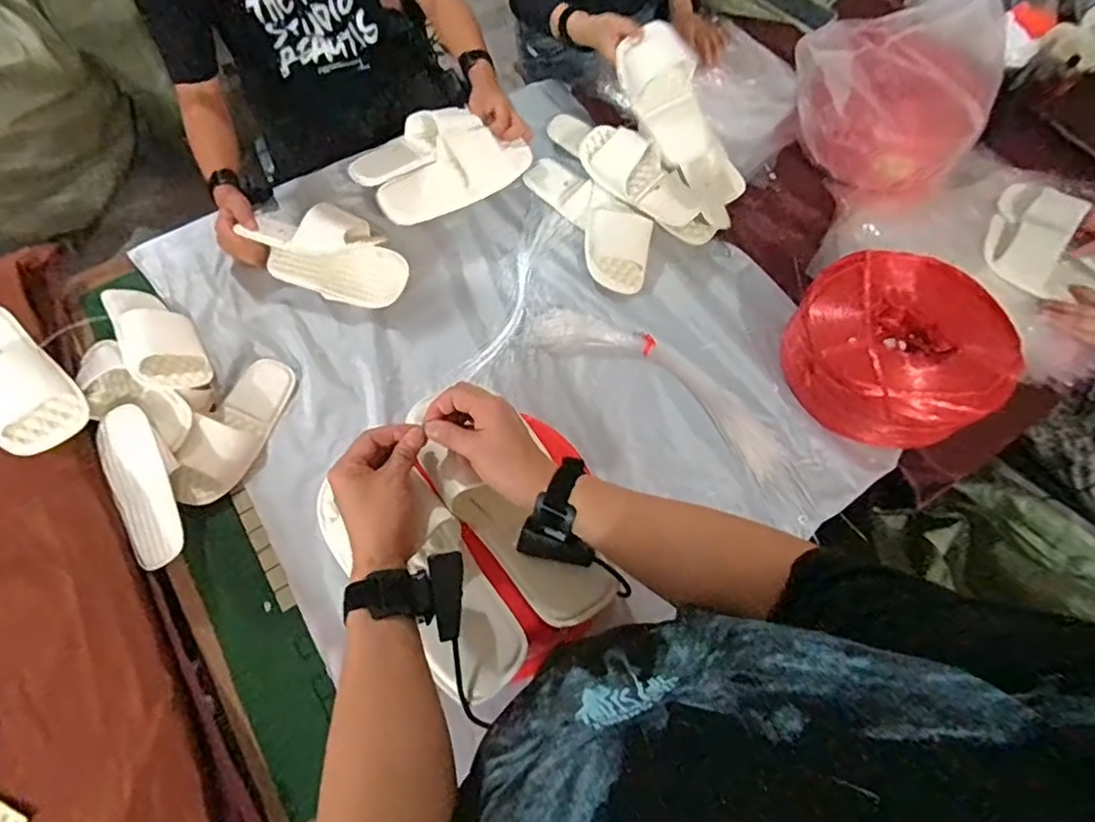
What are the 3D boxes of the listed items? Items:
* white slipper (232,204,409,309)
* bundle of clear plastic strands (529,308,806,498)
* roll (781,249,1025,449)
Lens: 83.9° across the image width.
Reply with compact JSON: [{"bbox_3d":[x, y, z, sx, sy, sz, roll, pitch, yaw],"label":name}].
[{"bbox_3d":[-0.360,-0.262,0.999,0.285,0.128,0.098,17,28,1],"label":"white slipper"},{"bbox_3d":[0.189,-0.040,0.938,0.465,0.027,0.115,33,70,12],"label":"bundle of clear plastic strands"},{"bbox_3d":[0.491,-0.086,0.884,0.269,0.157,0.240,39,72,14],"label":"roll"}]

